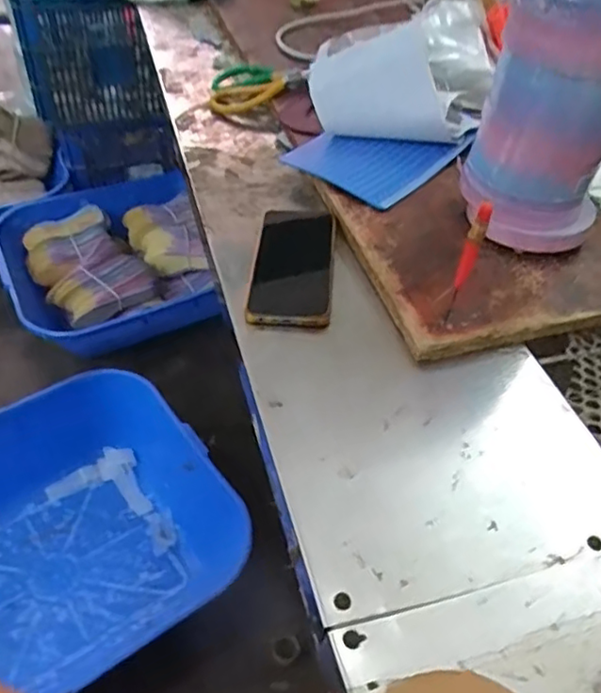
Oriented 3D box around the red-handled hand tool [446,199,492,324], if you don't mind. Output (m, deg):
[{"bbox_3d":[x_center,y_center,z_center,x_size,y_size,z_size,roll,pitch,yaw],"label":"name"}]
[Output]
[{"bbox_3d":[0.126,-0.057,0.480,0.013,0.117,0.013,15,46,12],"label":"red-handled hand tool"}]

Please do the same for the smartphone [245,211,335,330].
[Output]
[{"bbox_3d":[-0.006,-0.084,0.603,0.074,0.013,0.165,4,45,1],"label":"smartphone"}]

